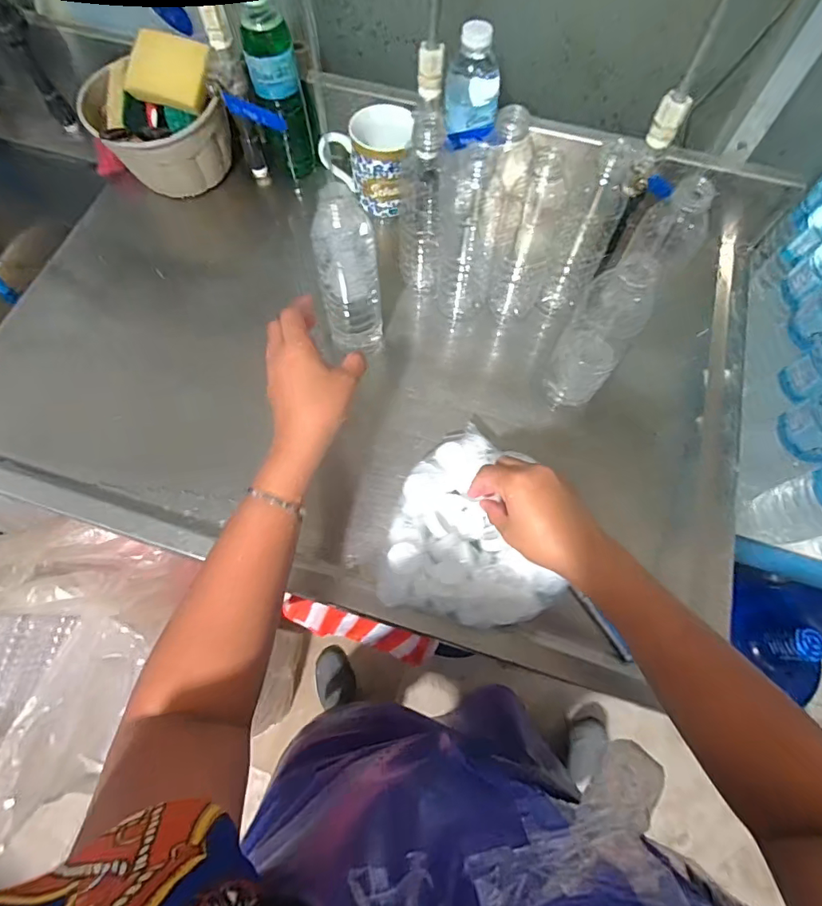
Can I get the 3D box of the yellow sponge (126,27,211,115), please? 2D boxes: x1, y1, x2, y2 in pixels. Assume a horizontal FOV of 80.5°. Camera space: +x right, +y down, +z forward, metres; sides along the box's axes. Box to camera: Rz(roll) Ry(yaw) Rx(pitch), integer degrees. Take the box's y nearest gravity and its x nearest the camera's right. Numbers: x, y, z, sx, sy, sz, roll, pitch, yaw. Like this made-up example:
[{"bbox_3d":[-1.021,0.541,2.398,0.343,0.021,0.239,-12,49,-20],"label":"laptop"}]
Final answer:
[{"bbox_3d":[-0.302,-0.479,0.608,0.112,0.020,0.077,24,104,7],"label":"yellow sponge"}]

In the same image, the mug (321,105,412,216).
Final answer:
[{"bbox_3d":[-0.057,-0.382,0.636,0.119,0.093,0.085,3,67,0],"label":"mug"}]

